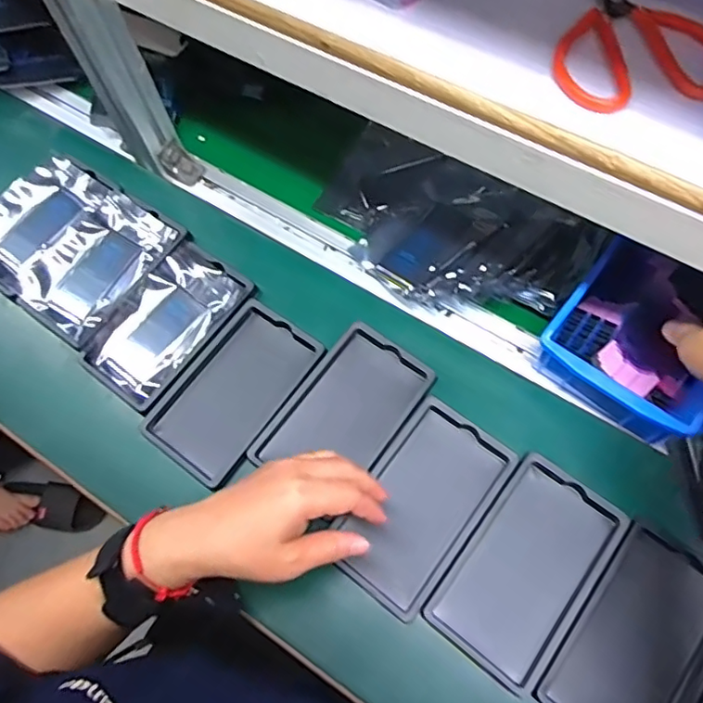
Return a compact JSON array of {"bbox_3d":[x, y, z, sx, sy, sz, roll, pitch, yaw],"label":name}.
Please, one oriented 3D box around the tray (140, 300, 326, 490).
[{"bbox_3d":[-0.105,0.034,0.506,0.095,0.008,0.158,33,71,15],"label":"tray"}]

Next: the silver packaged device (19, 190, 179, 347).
[{"bbox_3d":[-0.257,-0.090,0.563,0.094,0.017,0.149,33,71,15],"label":"silver packaged device"}]

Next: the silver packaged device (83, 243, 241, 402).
[{"bbox_3d":[-0.180,-0.028,0.537,0.087,0.022,0.144,31,71,15],"label":"silver packaged device"}]

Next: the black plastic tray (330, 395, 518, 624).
[{"bbox_3d":[0.056,0.126,0.459,0.091,0.022,0.156,35,71,16],"label":"black plastic tray"}]

